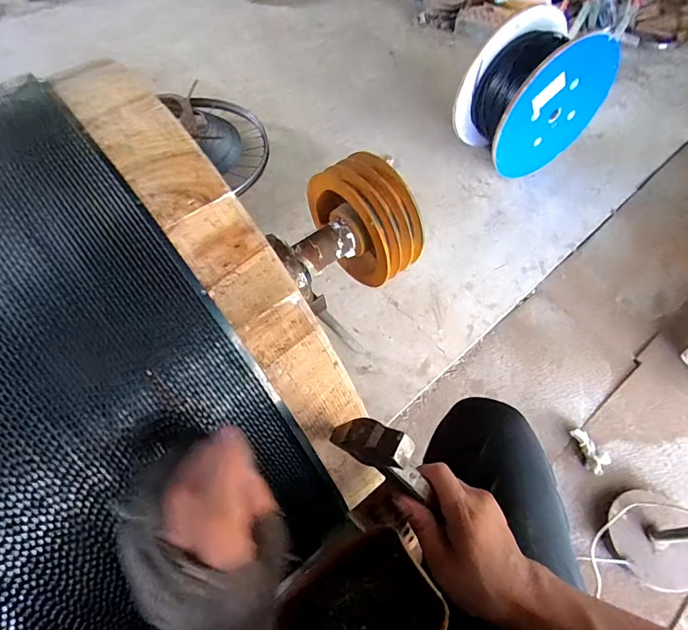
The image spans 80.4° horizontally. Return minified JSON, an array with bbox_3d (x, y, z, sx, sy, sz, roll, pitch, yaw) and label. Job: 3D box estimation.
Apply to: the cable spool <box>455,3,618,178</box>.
[{"bbox_3d":[0.575,-0.676,1.242,0.367,0.350,0.252,-23,59,-12],"label":"cable spool"}]

